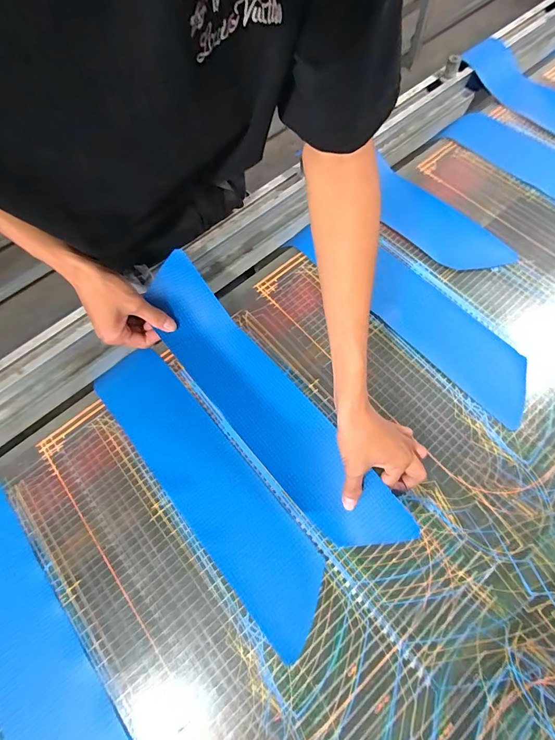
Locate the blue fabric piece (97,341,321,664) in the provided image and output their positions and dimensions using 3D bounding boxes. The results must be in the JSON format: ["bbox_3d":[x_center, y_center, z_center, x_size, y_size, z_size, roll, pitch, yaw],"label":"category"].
[{"bbox_3d":[-0.100,0.139,0.484,0.103,0.007,0.433,-39,69,-11],"label":"blue fabric piece"}]

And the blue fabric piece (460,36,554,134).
[{"bbox_3d":[0.514,-0.548,0.707,0.334,0.040,0.122,42,76,18],"label":"blue fabric piece"}]

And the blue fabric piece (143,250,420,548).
[{"bbox_3d":[-0.022,0.039,0.474,0.105,0.054,0.463,-36,77,-15],"label":"blue fabric piece"}]

